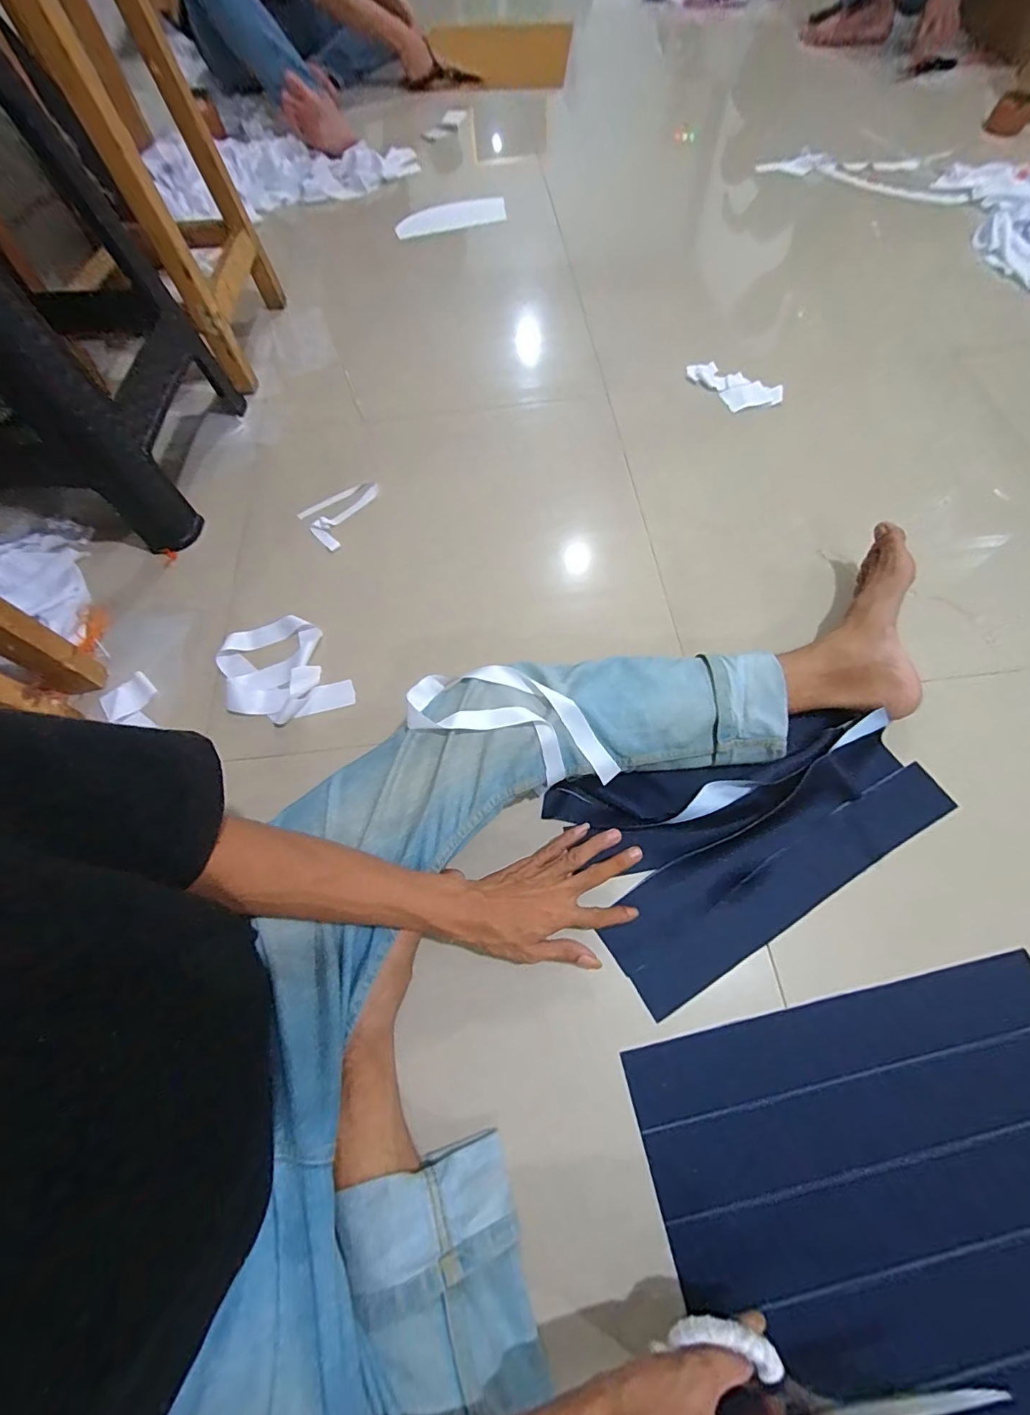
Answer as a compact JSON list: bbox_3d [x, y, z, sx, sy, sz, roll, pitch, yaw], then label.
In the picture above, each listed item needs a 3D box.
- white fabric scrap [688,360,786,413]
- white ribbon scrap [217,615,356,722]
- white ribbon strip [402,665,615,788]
[{"bbox_3d":[0.372,-0.547,0.858,0.072,0.022,0.146,-34,66,-13],"label":"white fabric scrap"},{"bbox_3d":[-0.298,-0.050,0.639,0.140,0.021,0.157,-25,64,-11],"label":"white ribbon scrap"},{"bbox_3d":[0.004,0.013,0.502,0.216,0.049,0.082,19,64,0],"label":"white ribbon strip"}]

